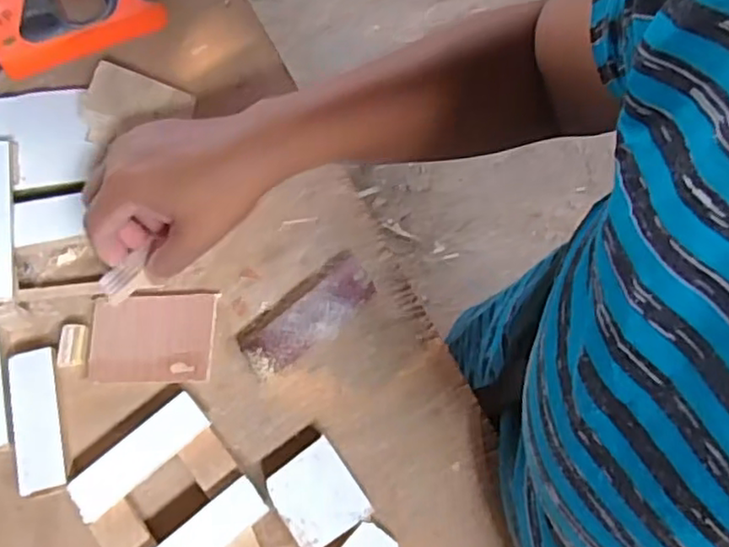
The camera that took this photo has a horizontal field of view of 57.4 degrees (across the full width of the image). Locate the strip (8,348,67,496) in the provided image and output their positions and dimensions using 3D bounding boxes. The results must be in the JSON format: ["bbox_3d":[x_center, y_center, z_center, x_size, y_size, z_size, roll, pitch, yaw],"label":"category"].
[{"bbox_3d":[-0.204,0.091,0.415,0.028,0.013,0.086,-11,71,-7],"label":"strip"}]

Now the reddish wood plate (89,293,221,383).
[{"bbox_3d":[-0.142,0.043,0.448,0.078,0.007,0.060,-1,70,-3],"label":"reddish wood plate"}]

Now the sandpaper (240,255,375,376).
[{"bbox_3d":[-0.036,0.029,0.451,0.100,0.023,0.038,-40,76,-15],"label":"sandpaper"}]

